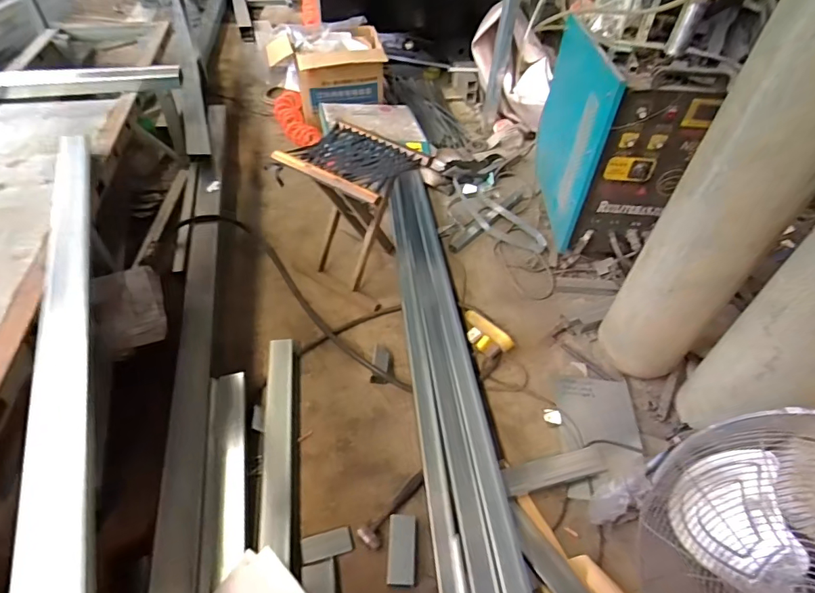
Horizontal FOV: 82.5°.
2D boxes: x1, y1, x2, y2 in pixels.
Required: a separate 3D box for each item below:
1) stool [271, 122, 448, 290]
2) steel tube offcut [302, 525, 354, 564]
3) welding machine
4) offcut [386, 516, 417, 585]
[{"bbox_3d":[-0.146,-0.250,1.364,0.302,0.375,0.268,25,50,20],"label":"stool"},{"bbox_3d":[-0.164,0.504,0.942,0.097,0.012,0.052,-10,47,-12],"label":"steel tube offcut"},{"bbox_3d":[0.649,-0.539,1.537,0.265,0.509,0.654,2,46,0],"label":"welding machine"},{"bbox_3d":[-0.010,0.504,0.929,0.055,0.020,0.125,2,46,-1],"label":"offcut"}]

